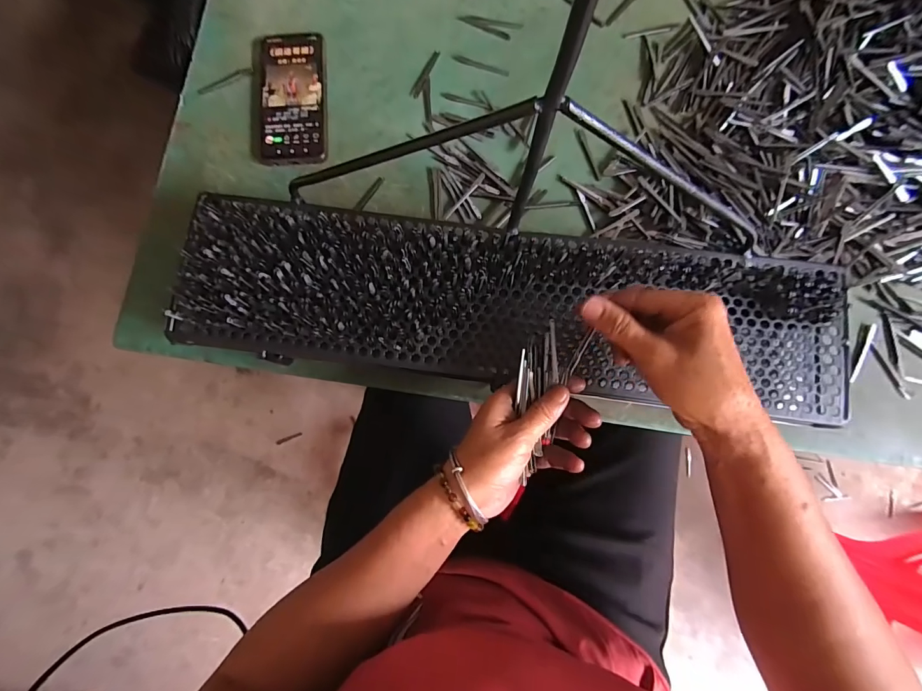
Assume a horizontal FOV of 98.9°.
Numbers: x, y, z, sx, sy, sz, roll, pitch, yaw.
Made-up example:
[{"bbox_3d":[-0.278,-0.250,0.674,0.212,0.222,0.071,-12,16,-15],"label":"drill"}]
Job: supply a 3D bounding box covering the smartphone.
[{"bbox_3d":[-0.197,-0.286,0.454,0.081,0.011,0.164,-4,82,1],"label":"smartphone"}]

